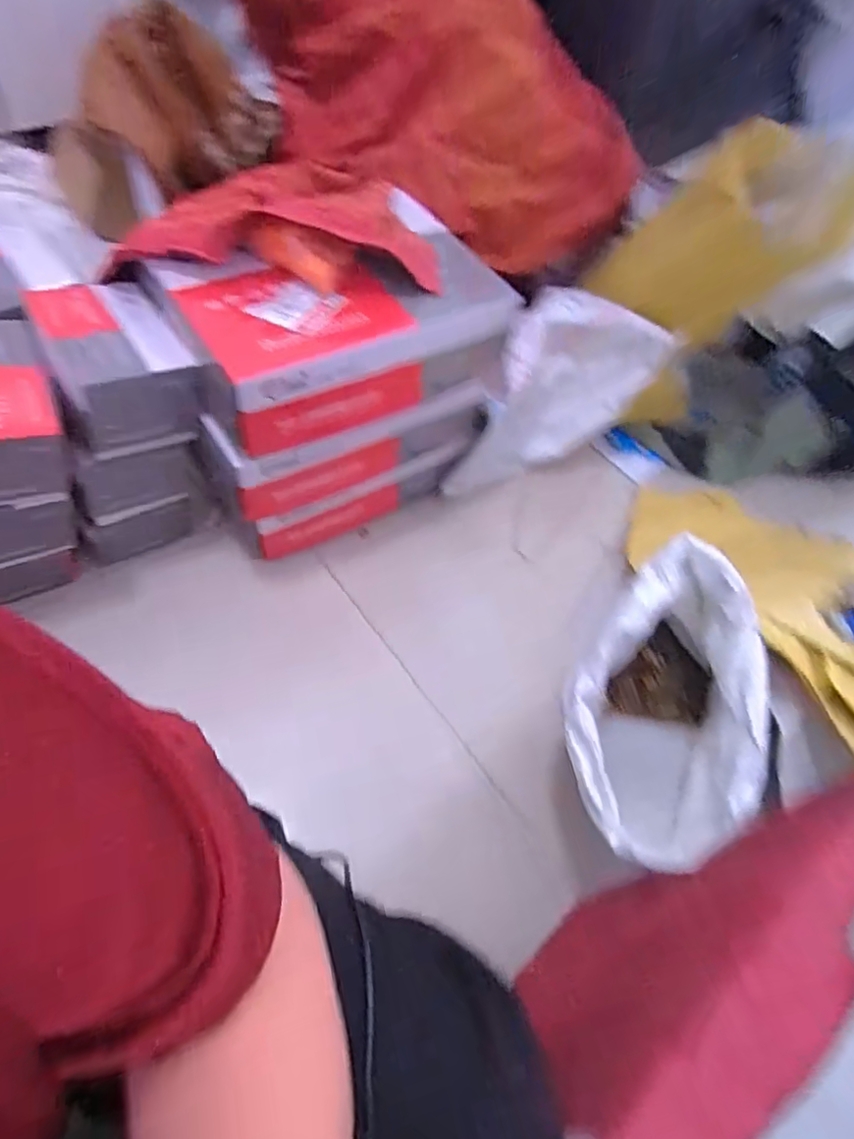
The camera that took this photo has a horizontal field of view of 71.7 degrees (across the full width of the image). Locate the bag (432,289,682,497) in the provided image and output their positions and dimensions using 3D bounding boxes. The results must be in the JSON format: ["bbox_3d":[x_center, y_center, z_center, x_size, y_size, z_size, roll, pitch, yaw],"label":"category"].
[{"bbox_3d":[0.189,-0.313,1.052,0.358,0.299,0.174,-14,61,-18],"label":"bag"}]

